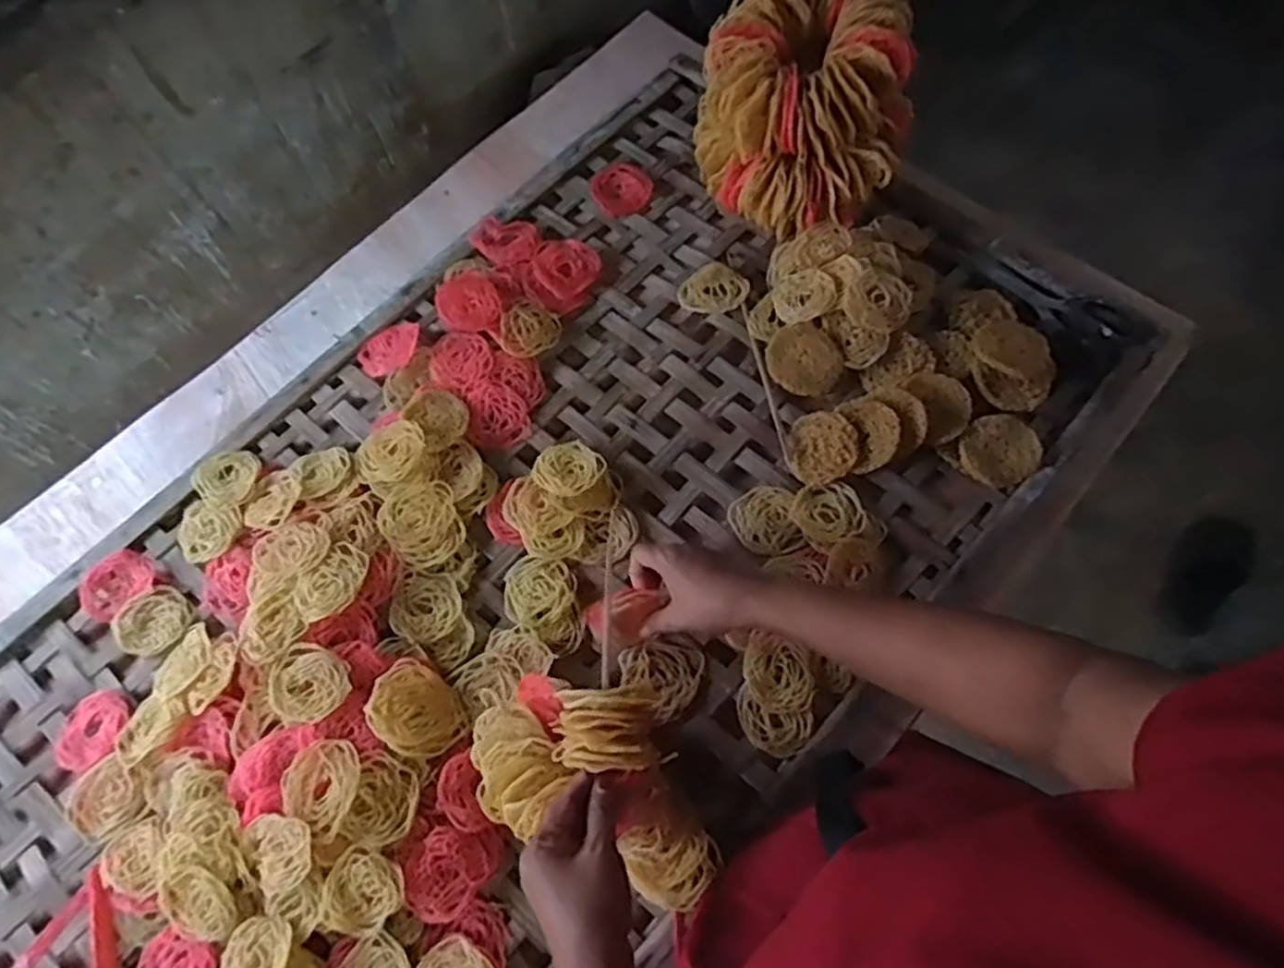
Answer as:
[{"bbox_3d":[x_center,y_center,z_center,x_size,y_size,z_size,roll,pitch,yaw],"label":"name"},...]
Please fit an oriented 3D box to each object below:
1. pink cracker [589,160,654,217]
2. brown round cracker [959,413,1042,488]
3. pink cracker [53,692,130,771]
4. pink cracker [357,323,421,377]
[{"bbox_3d":[-0.024,-0.343,0.839,0.068,0.012,0.072,-1,69,3],"label":"pink cracker"},{"bbox_3d":[0.338,-0.033,0.684,0.071,0.012,0.067,-1,69,3],"label":"brown round cracker"},{"bbox_3d":[-0.495,0.220,0.649,0.068,0.015,0.064,-1,69,3],"label":"pink cracker"},{"bbox_3d":[-0.265,-0.143,0.766,0.070,0.015,0.058,-33,71,-10],"label":"pink cracker"}]

